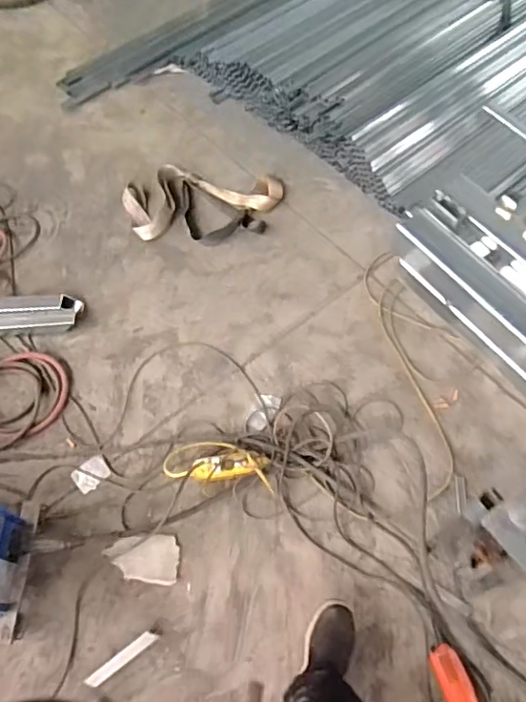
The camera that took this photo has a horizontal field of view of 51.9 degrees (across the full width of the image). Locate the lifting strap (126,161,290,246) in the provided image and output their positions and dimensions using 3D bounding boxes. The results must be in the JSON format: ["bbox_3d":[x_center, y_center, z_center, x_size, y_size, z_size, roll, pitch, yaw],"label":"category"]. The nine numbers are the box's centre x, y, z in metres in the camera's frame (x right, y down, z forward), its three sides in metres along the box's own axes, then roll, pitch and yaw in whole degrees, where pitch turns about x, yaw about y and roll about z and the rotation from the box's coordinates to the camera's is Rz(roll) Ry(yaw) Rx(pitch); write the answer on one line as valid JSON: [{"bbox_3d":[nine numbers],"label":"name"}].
[{"bbox_3d":[-0.206,-0.496,1.834,0.523,0.049,0.321,7,61,5],"label":"lifting strap"}]

